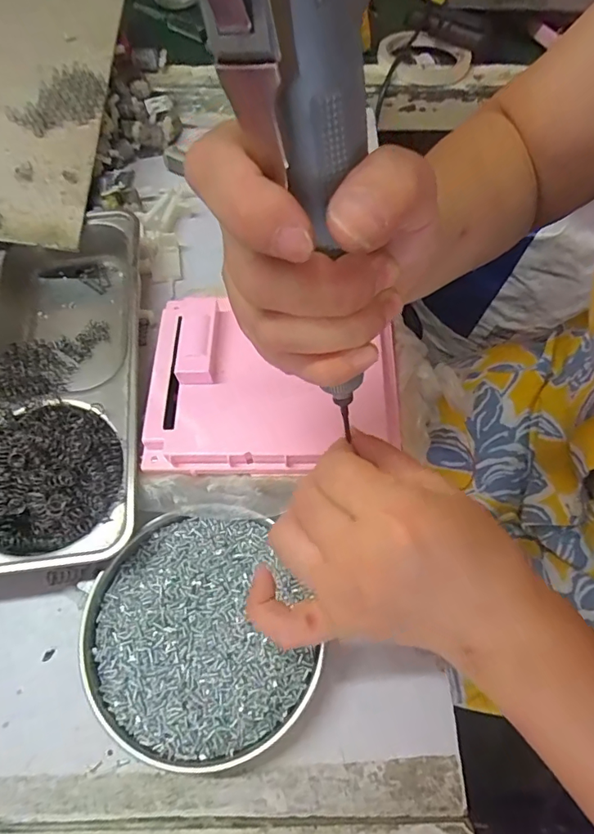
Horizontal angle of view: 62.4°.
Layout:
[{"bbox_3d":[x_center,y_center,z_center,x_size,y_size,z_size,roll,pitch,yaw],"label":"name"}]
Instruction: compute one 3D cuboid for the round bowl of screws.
[{"bbox_3d":[-0.059,0.124,0.284,0.123,0.022,0.132,0,64,-1],"label":"round bowl of screws"}]

